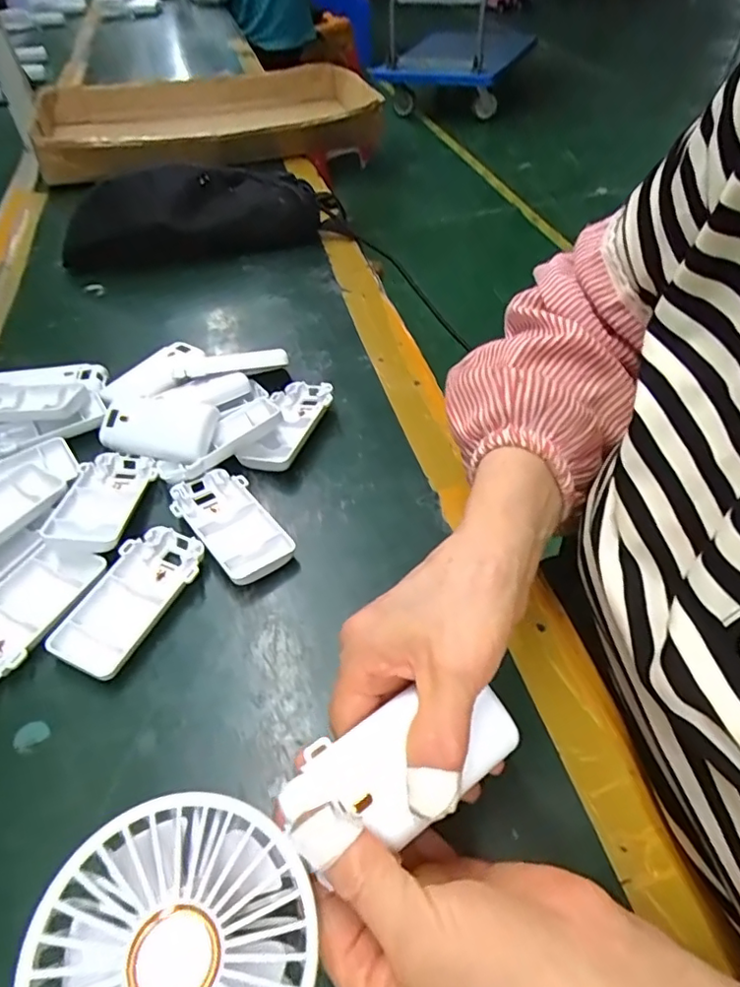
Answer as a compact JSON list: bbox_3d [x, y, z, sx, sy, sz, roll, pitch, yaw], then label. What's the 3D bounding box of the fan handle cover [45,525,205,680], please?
[{"bbox_3d":[-0.137,0.061,0.335,0.048,0.016,0.095,18,50,17],"label":"fan handle cover"}]

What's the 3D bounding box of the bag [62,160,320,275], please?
[{"bbox_3d":[-0.199,-0.313,0.626,0.274,0.078,0.096,-11,49,-5],"label":"bag"}]

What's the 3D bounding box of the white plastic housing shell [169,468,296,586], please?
[{"bbox_3d":[-0.091,0.020,0.372,0.048,0.015,0.094,-28,53,-23],"label":"white plastic housing shell"}]

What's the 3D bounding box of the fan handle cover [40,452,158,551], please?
[{"bbox_3d":[-0.176,0.002,0.380,0.048,0.016,0.098,-2,35,-1],"label":"fan handle cover"}]

